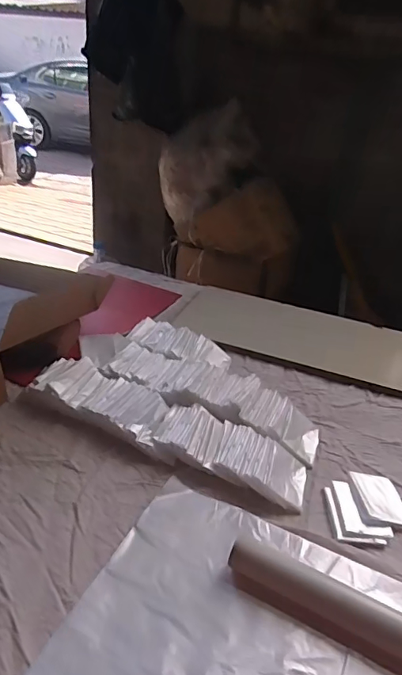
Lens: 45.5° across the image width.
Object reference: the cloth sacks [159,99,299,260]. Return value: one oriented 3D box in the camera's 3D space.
[{"bbox_3d":[0.085,-0.594,1.825,0.376,0.433,0.475,-12,35,-26],"label":"cloth sacks"}]

